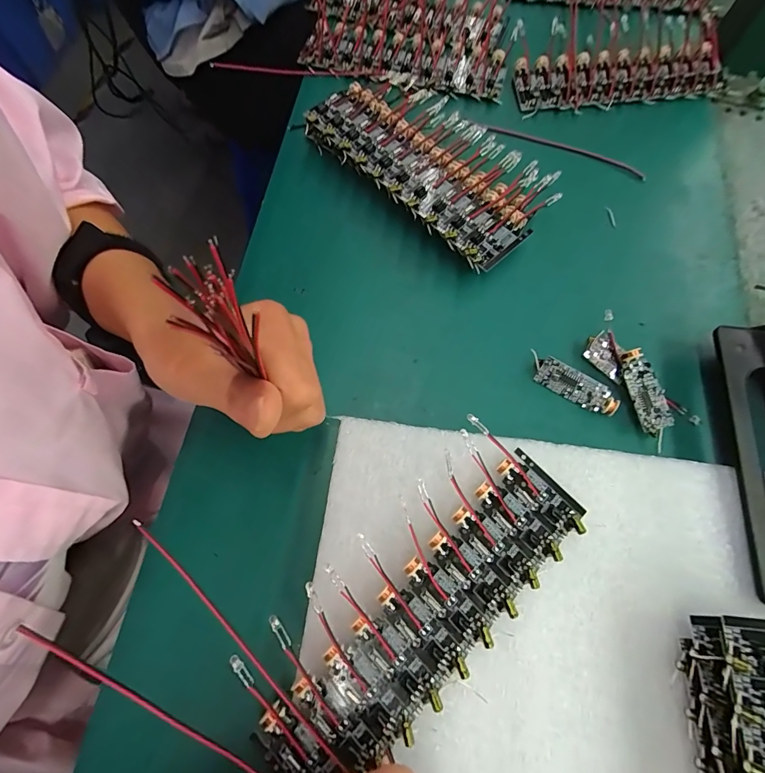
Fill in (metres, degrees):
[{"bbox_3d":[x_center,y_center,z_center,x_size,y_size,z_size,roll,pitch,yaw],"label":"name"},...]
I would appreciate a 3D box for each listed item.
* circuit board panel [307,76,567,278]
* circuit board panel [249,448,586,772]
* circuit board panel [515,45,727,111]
[{"bbox_3d":[0.033,-0.145,0.260,0.084,0.032,0.156,-42,74,-12],"label":"circuit board panel"},{"bbox_3d":[0.022,0.098,0.169,0.160,0.007,0.047,-40,74,-13],"label":"circuit board panel"},{"bbox_3d":[0.177,-0.231,0.295,0.157,0.013,0.045,-9,70,-4],"label":"circuit board panel"}]

